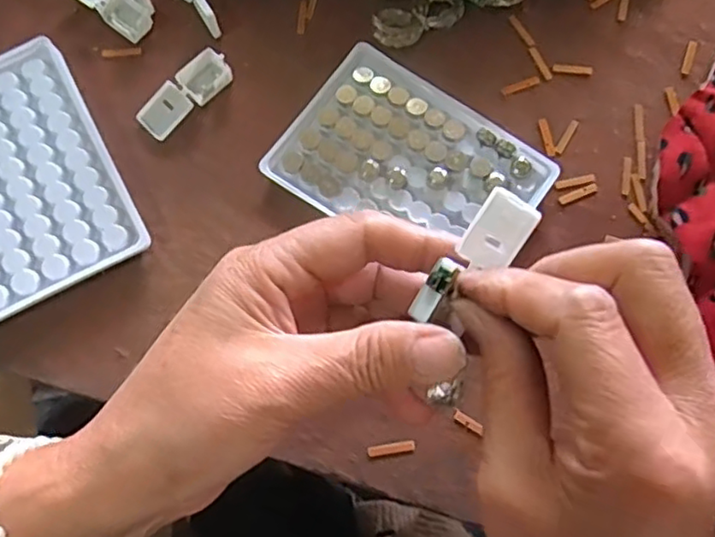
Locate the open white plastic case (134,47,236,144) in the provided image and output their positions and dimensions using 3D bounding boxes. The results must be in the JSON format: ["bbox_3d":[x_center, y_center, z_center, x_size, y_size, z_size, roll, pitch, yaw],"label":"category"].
[{"bbox_3d":[-0.093,-0.094,0.338,0.054,0.010,0.020,-44,81,-9],"label":"open white plastic case"}]

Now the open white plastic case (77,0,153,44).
[{"bbox_3d":[-0.140,-0.150,0.353,0.055,0.011,0.021,36,79,8],"label":"open white plastic case"}]

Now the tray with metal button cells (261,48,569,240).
[{"bbox_3d":[0.029,-0.054,0.329,0.127,0.008,0.089,32,79,7],"label":"tray with metal button cells"}]

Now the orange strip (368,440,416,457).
[{"bbox_3d":[0.016,0.085,0.297,0.023,0.004,0.005,-7,77,-2],"label":"orange strip"}]

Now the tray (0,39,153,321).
[{"bbox_3d":[-0.175,-0.045,0.322,0.098,0.014,0.127,-29,79,-7],"label":"tray"}]

